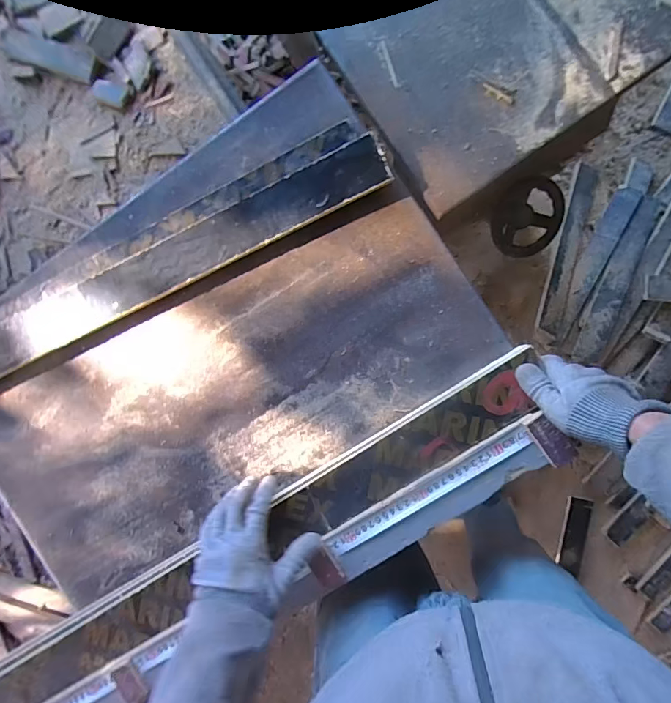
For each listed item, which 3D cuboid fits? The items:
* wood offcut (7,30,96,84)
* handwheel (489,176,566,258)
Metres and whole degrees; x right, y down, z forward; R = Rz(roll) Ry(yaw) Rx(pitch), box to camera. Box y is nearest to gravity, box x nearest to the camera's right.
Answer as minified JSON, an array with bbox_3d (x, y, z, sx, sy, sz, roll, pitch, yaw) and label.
[{"bbox_3d":[-0.432,-0.445,0.644,0.153,0.010,0.042,21,93,6],"label":"wood offcut"},{"bbox_3d":[0.305,-0.213,0.679,0.117,0.029,0.108,0,90,7],"label":"handwheel"}]

